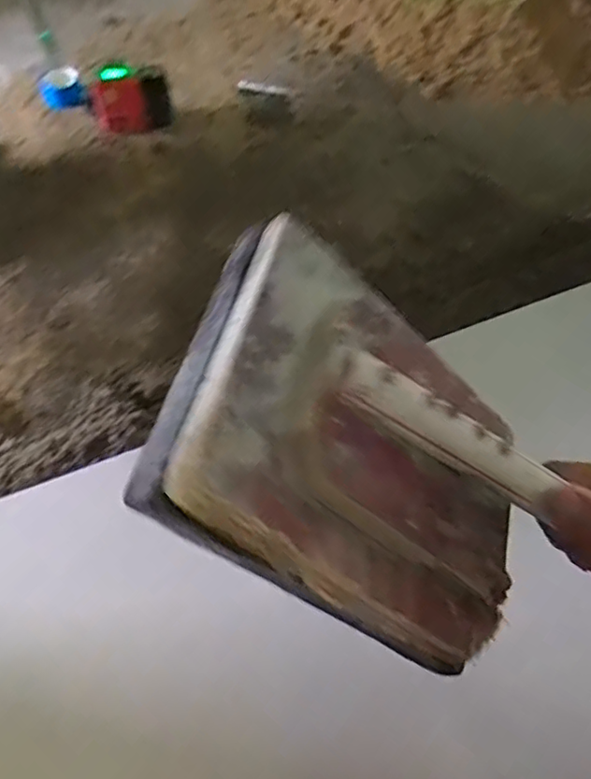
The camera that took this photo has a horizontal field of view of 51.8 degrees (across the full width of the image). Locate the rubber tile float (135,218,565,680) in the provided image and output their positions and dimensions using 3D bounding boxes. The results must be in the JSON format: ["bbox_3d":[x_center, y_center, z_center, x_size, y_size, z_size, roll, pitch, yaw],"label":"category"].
[{"bbox_3d":[0.047,0.029,0.298,0.217,0.050,0.153,34,66,-20],"label":"rubber tile float"}]

